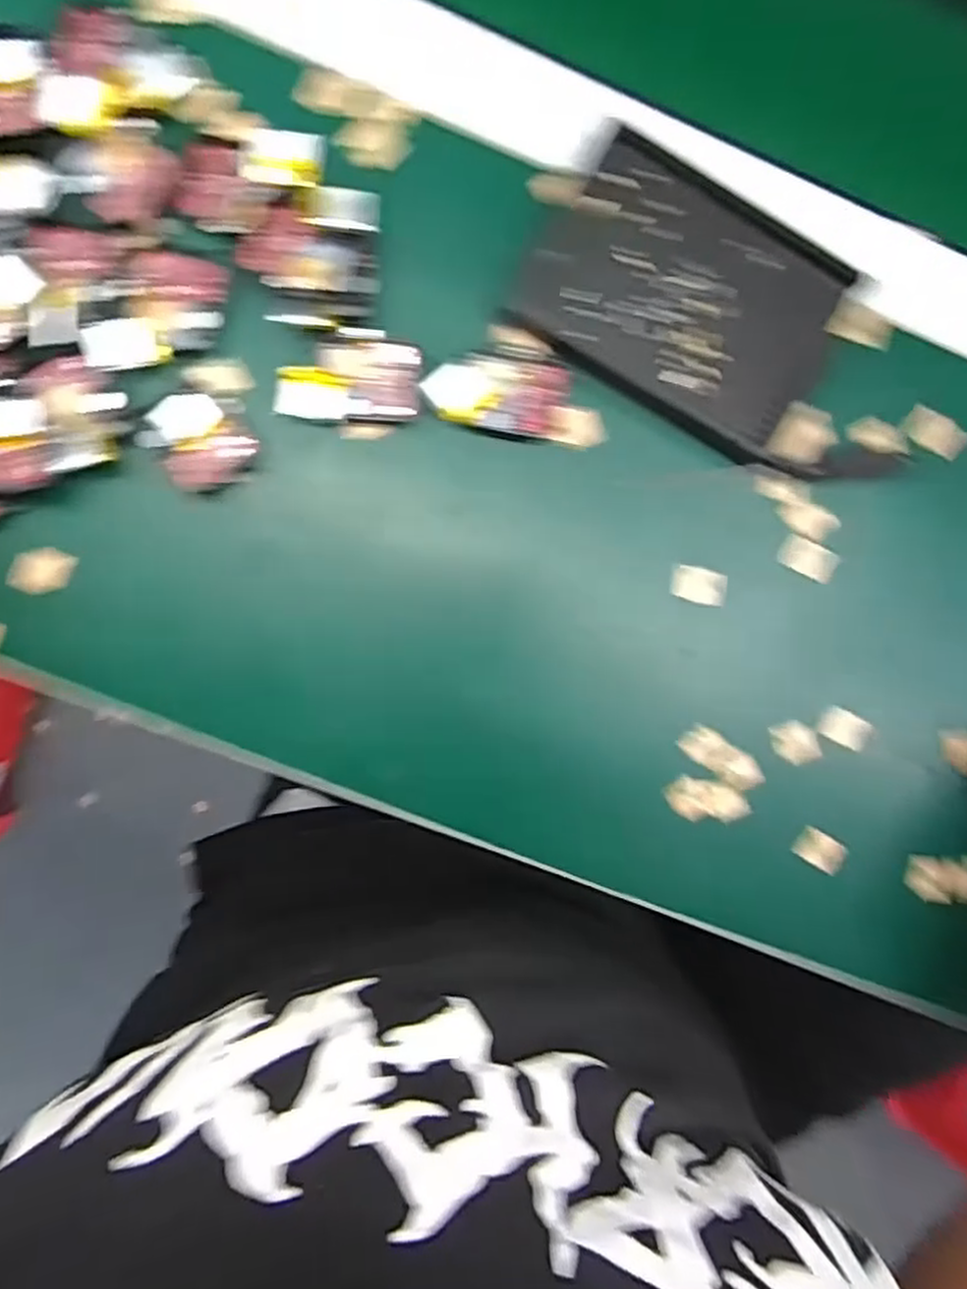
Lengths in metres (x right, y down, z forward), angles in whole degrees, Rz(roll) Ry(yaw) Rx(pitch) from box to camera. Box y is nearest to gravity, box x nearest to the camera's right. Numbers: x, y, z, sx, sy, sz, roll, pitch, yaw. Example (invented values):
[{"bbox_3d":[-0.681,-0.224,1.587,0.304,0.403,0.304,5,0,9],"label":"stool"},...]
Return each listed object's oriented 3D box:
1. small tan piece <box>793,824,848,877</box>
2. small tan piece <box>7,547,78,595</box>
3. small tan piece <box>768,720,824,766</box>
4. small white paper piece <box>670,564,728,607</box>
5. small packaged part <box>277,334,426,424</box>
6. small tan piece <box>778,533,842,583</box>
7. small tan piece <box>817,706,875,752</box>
[{"bbox_3d":[0.166,0.101,0.365,0.023,0.009,0.017,31,92,-6],"label":"small tan piece"},{"bbox_3d":[-0.199,-0.033,0.332,0.029,0.004,0.019,-19,95,-3],"label":"small tan piece"},{"bbox_3d":[0.150,0.047,0.358,0.023,0.009,0.018,36,91,-6],"label":"small tan piece"},{"bbox_3d":[0.101,-0.027,0.347,0.026,0.005,0.016,13,93,-5],"label":"small white paper piece"},{"bbox_3d":[-0.058,-0.115,0.322,0.059,0.012,0.036,4,94,-4],"label":"small packaged part"},{"bbox_3d":[0.154,-0.040,0.351,0.026,0.008,0.014,29,92,-6],"label":"small tan piece"},{"bbox_3d":[0.175,0.041,0.356,0.023,0.005,0.015,26,92,-6],"label":"small tan piece"}]

